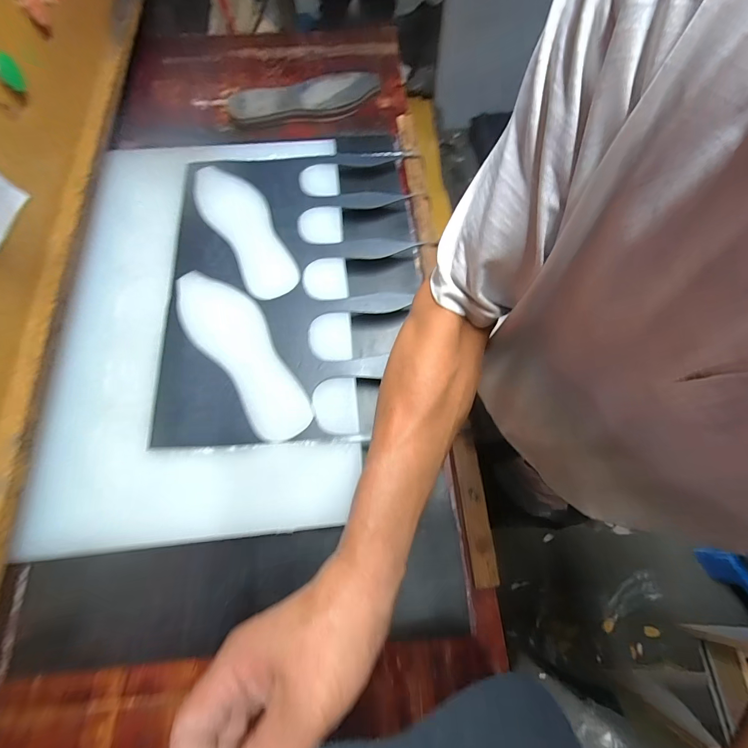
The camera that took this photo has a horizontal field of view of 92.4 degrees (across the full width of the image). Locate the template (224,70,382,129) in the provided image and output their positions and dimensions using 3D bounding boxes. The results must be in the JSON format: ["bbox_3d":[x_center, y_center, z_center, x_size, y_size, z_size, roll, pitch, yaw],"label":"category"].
[{"bbox_3d":[-0.146,-0.594,0.764,0.316,0.032,0.127,-8,76,-4],"label":"template"}]

